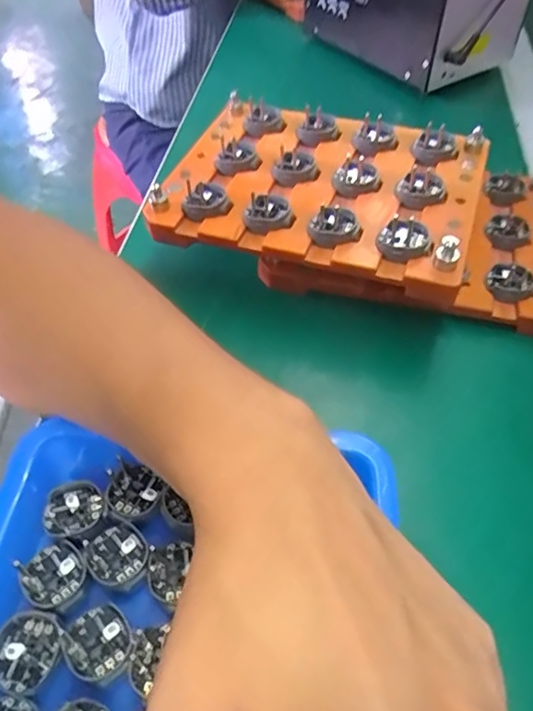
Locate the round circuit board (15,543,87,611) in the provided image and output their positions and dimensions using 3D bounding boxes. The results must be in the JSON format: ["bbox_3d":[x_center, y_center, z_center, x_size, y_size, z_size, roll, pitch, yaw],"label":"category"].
[{"bbox_3d":[-0.089,0.091,0.229,0.024,0.005,0.027,-26,56,-22],"label":"round circuit board"}]

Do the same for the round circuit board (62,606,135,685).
[{"bbox_3d":[-0.065,0.111,0.213,0.024,0.004,0.026,1,50,-2],"label":"round circuit board"}]

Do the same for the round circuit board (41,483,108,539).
[{"bbox_3d":[-0.087,0.069,0.248,0.027,0.005,0.025,1,50,-2],"label":"round circuit board"}]

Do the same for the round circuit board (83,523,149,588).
[{"bbox_3d":[-0.064,0.085,0.235,0.023,0.005,0.025,1,50,-2],"label":"round circuit board"}]

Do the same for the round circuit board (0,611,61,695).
[{"bbox_3d":[-0.092,0.112,0.210,0.026,0.004,0.026,1,50,-2],"label":"round circuit board"}]

